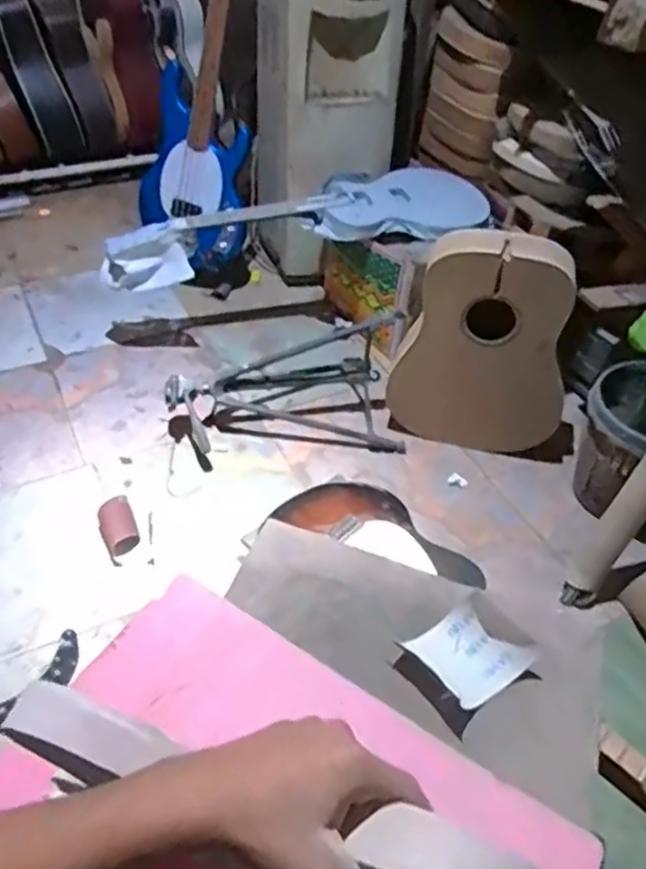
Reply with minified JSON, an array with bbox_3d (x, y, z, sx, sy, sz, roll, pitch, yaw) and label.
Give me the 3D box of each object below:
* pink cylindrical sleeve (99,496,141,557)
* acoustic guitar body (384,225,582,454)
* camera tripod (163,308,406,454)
[{"bbox_3d":[-0.411,0.182,1.364,0.070,0.044,0.127,-18,50,-20],"label":"pink cylindrical sleeve"},{"bbox_3d":[0.346,-0.179,1.460,0.368,0.498,0.096,7,47,2],"label":"acoustic guitar body"},{"bbox_3d":[-0.085,-0.117,1.560,0.537,0.235,0.249,-3,47,-7],"label":"camera tripod"}]

